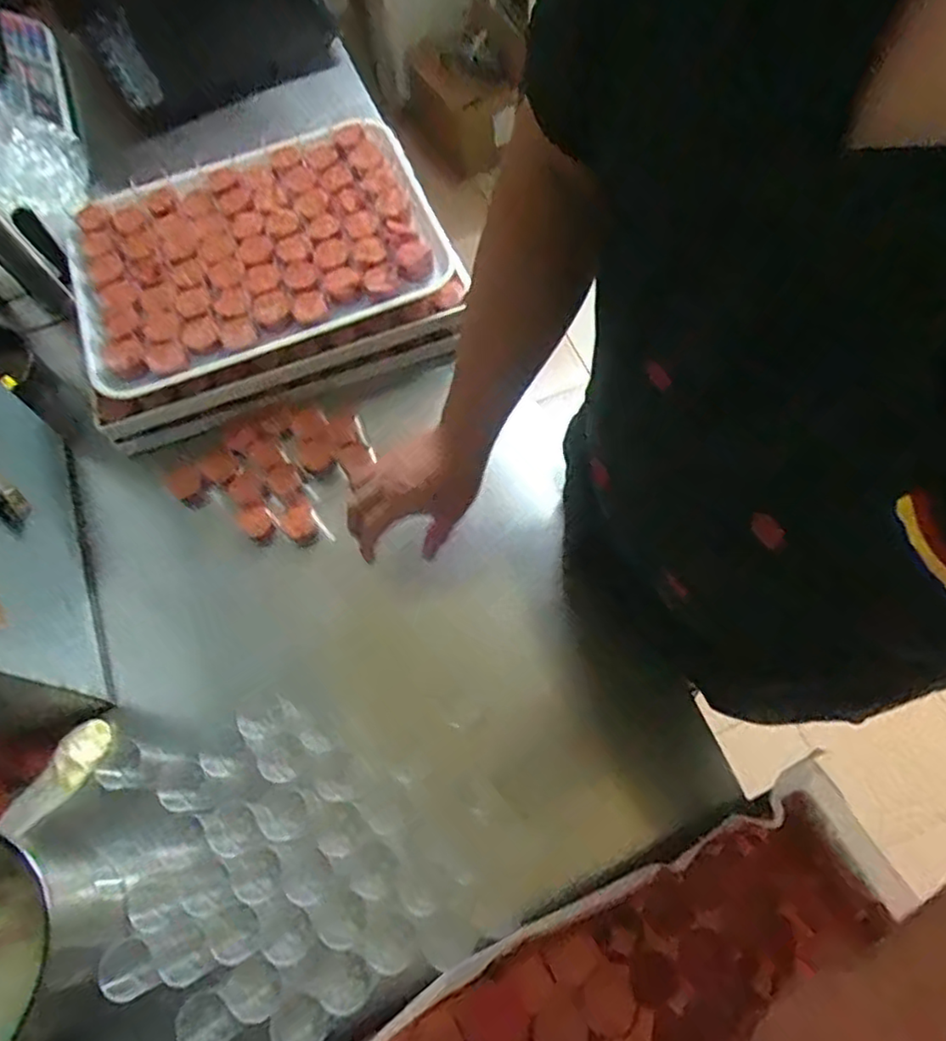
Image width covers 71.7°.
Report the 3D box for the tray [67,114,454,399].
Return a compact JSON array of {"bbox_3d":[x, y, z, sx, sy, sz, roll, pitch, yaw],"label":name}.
[{"bbox_3d":[-0.265,-0.333,0.778,0.413,0.032,0.309,-22,66,-7],"label":"tray"}]

